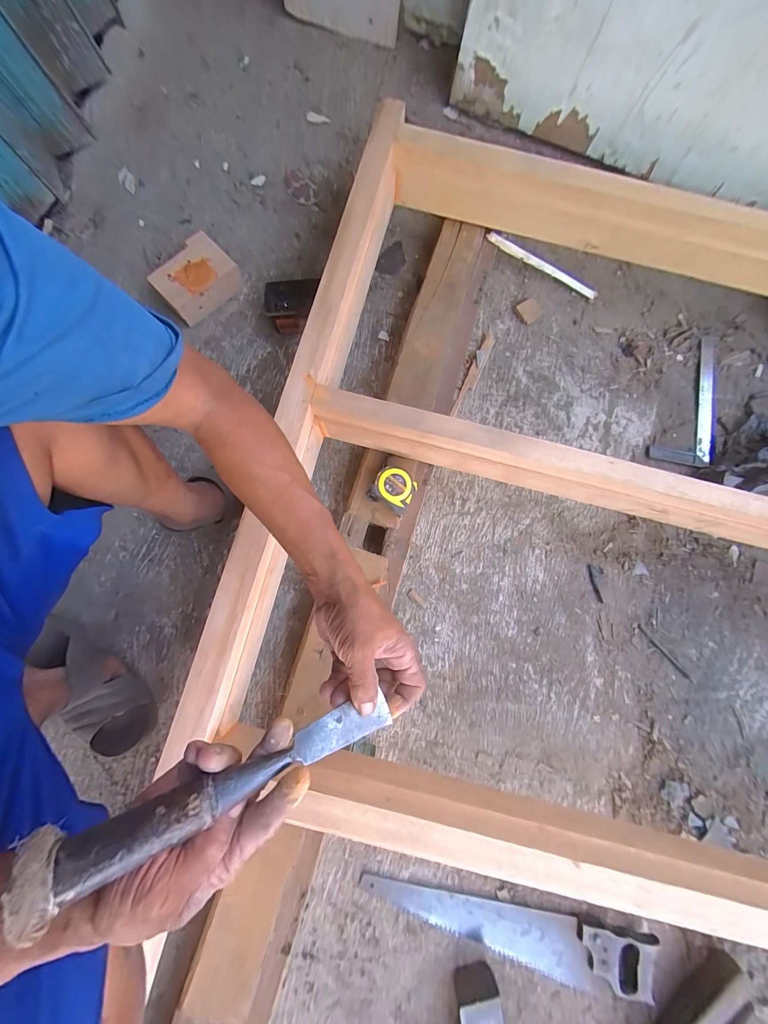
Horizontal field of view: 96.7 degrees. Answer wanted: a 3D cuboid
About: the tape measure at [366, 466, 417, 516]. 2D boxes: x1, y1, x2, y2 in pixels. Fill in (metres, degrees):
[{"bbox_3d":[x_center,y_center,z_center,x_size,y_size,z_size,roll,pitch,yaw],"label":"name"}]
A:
[{"bbox_3d":[0.016,-0.038,0.569,0.069,0.039,0.067,34,87,-6],"label":"tape measure"}]

